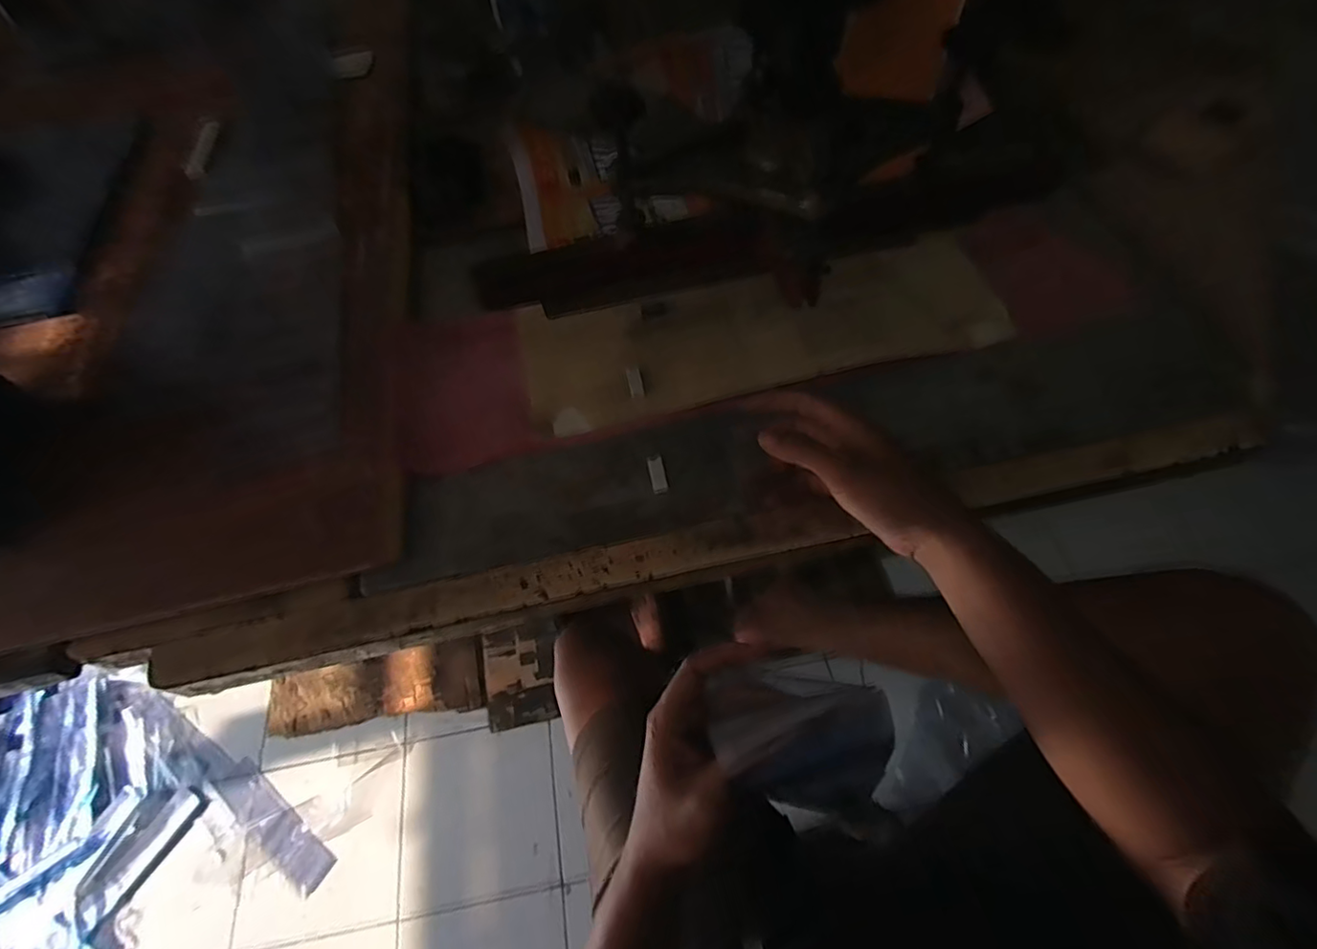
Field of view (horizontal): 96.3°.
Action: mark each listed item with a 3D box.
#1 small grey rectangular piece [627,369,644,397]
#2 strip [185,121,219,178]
[{"bbox_3d":[-0.020,-0.082,0.525,0.012,0.004,0.031,-11,61,-3],"label":"small grey rectangular piece"},{"bbox_3d":[-0.585,-0.418,0.757,0.024,0.004,0.122,-8,61,-2],"label":"strip"}]

